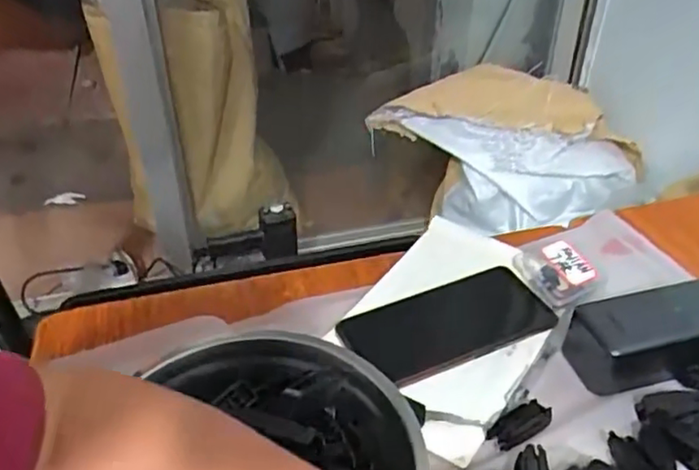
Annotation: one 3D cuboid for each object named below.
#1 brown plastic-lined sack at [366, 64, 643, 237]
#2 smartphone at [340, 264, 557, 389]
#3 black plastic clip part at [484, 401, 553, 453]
[{"bbox_3d":[0.279,-0.150,1.176,0.485,0.231,0.190,8,38,11],"label":"brown plastic-lined sack"},{"bbox_3d":[0.080,0.072,0.517,0.162,0.015,0.083,-16,40,-19],"label":"smartphone"},{"bbox_3d":[0.119,0.132,0.443,0.047,0.006,0.022,-22,42,-26],"label":"black plastic clip part"}]

